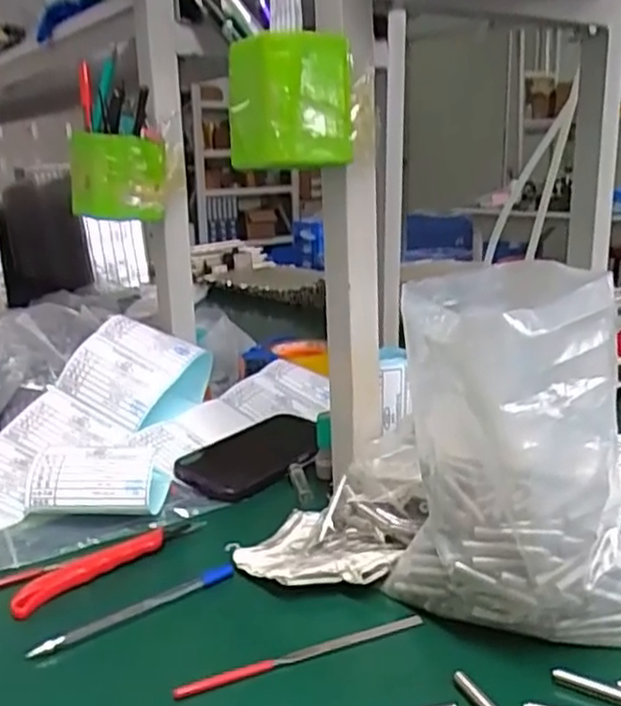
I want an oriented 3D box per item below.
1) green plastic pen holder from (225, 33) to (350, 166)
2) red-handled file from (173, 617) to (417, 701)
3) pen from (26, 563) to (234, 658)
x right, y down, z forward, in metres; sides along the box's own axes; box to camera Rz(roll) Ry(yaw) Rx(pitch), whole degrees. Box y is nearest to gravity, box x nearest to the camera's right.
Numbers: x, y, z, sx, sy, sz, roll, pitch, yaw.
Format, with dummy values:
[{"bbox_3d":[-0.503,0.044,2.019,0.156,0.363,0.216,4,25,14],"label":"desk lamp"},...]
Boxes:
[{"bbox_3d":[-0.013,-0.168,0.494,0.081,0.082,0.092,-2,15,-4],"label":"green plastic pen holder"},{"bbox_3d":[-0.002,0.177,0.428,0.156,0.008,0.012,-8,17,-23],"label":"red-handled file"},{"bbox_3d":[-0.110,0.166,0.475,0.140,0.009,0.012,-14,19,-38],"label":"pen"}]

